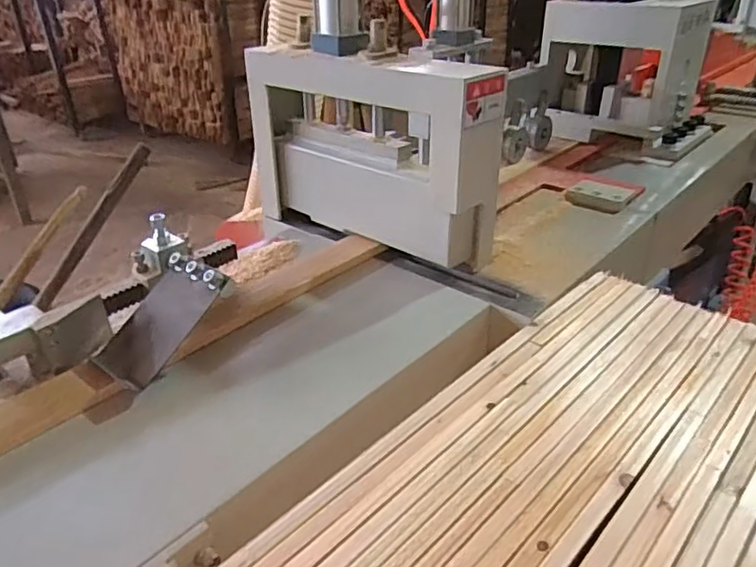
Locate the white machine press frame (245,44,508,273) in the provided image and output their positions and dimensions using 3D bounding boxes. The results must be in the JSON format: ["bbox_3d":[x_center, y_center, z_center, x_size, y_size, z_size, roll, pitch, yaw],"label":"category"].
[{"bbox_3d":[-0.024,-0.179,0.853,0.394,0.271,0.086,19,35,31],"label":"white machine press frame"}]

